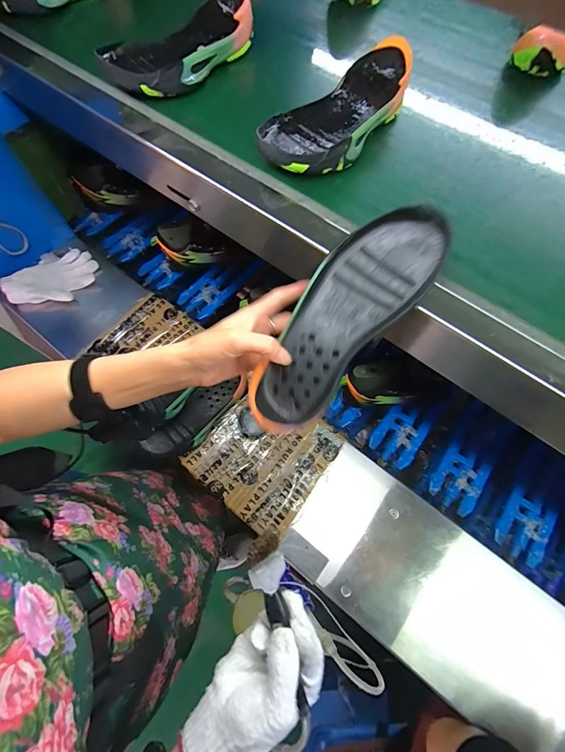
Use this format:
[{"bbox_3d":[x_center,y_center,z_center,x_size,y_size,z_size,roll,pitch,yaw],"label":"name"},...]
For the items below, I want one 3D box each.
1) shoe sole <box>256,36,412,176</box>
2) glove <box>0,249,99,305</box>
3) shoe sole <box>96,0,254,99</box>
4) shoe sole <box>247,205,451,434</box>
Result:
[{"bbox_3d":[0.073,-0.324,0.411,0.095,0.060,0.241,39,71,16],"label":"shoe sole"},{"bbox_3d":[-0.538,-0.221,0.783,0.203,0.051,0.122,-29,69,-13],"label":"glove"},{"bbox_3d":[-0.133,-0.460,0.470,0.091,0.061,0.234,40,71,16],"label":"shoe sole"},{"bbox_3d":[0.055,-0.054,0.325,0.087,0.031,0.240,40,97,16],"label":"shoe sole"}]

